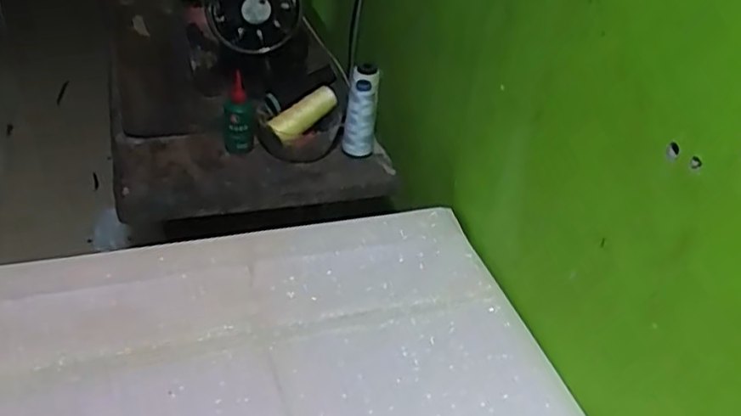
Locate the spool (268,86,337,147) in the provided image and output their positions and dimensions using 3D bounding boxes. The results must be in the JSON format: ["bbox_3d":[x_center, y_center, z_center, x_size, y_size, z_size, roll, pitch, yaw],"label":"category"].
[{"bbox_3d":[-0.096,-0.137,0.962,0.034,0.037,0.114,32,58,30],"label":"spool"}]

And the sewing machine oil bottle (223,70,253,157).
[{"bbox_3d":[-0.187,-0.129,0.937,0.041,0.123,0.034,-2,37,-11],"label":"sewing machine oil bottle"}]

